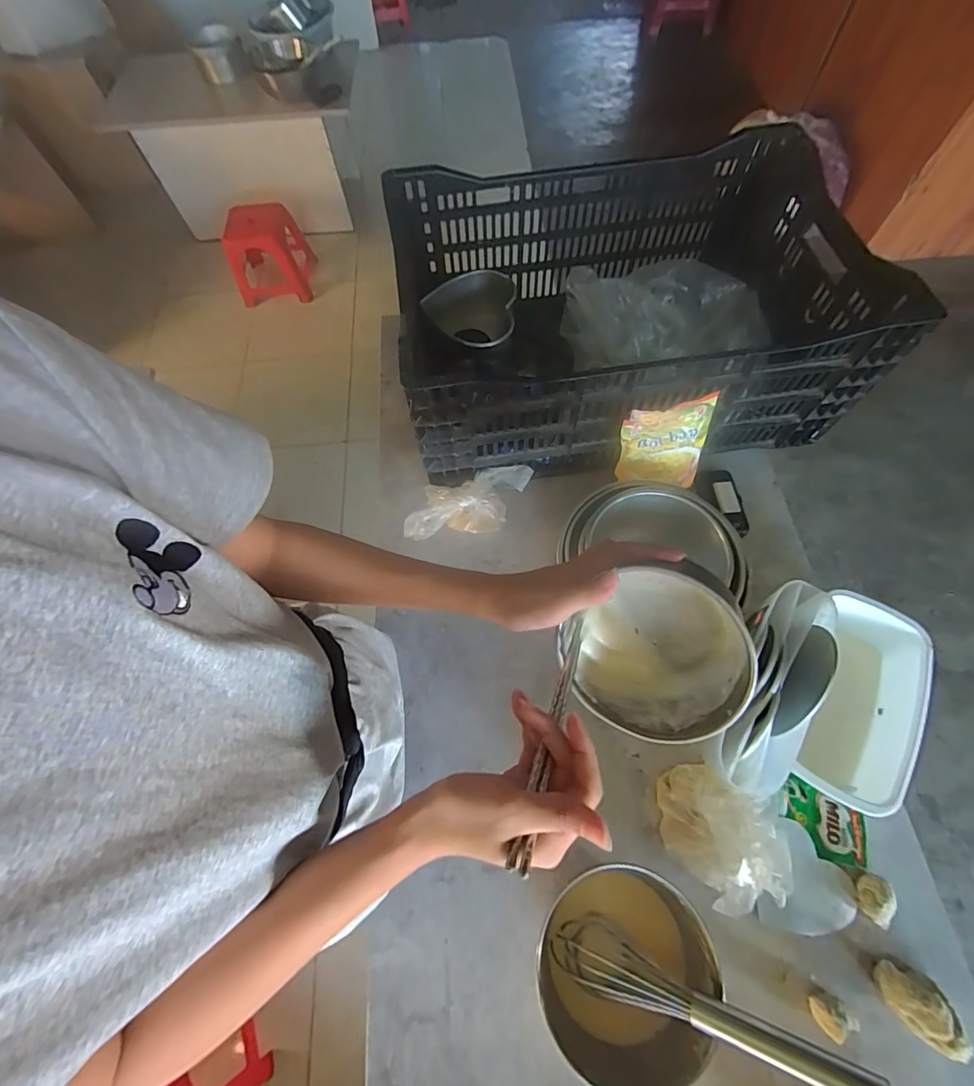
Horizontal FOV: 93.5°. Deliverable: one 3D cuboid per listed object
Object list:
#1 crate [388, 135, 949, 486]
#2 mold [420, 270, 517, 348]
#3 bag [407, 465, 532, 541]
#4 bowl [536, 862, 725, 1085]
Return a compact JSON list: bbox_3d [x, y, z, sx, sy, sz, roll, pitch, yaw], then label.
[{"bbox_3d":[0.192,-0.333,0.672,0.610,0.220,0.399,-9,66,-2],"label":"crate"},{"bbox_3d":[-0.032,-0.362,0.763,0.153,0.081,0.165,3,66,3],"label":"mold"},{"bbox_3d":[-0.028,-0.054,0.642,0.184,0.078,0.066,-19,67,-7],"label":"bag"},{"bbox_3d":[0.128,0.399,0.435,0.147,0.071,0.155,-1,66,2],"label":"bowl"}]

